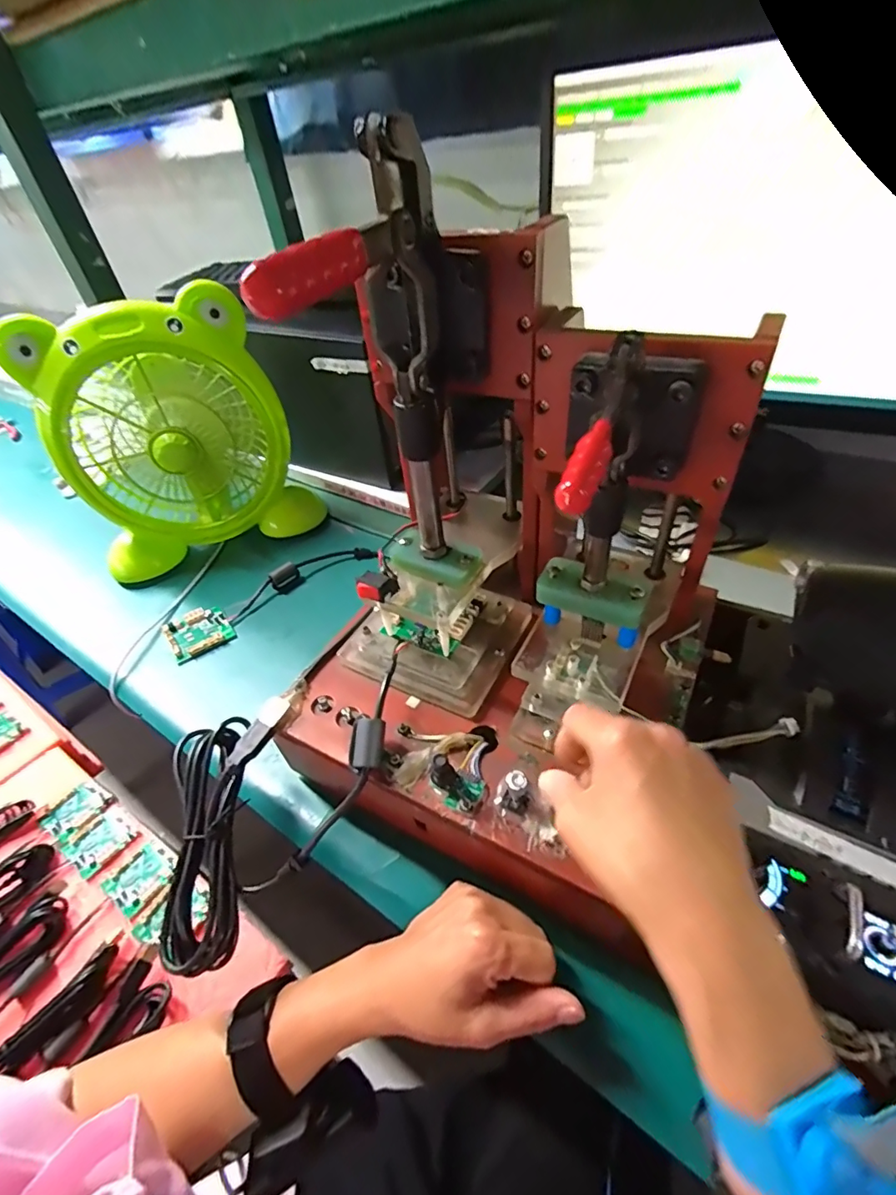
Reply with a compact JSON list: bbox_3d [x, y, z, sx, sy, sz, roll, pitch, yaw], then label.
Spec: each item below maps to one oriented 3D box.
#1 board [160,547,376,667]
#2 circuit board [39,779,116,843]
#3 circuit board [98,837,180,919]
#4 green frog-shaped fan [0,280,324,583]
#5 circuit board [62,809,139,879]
[{"bbox_3d":[-0.188,-0.007,0.545,0.230,0.020,0.061,-31,47,-23],"label":"board"},{"bbox_3d":[-0.424,0.243,0.573,0.054,0.009,0.062,23,51,29],"label":"circuit board"},{"bbox_3d":[-0.312,0.283,0.513,0.057,0.006,0.061,18,38,32],"label":"circuit board"},{"bbox_3d":[-0.312,-0.189,0.577,0.237,0.261,0.152,-21,44,-14],"label":"green frog-shaped fan"},{"bbox_3d":[-0.376,0.264,0.545,0.055,0.010,0.059,23,51,29],"label":"circuit board"}]

